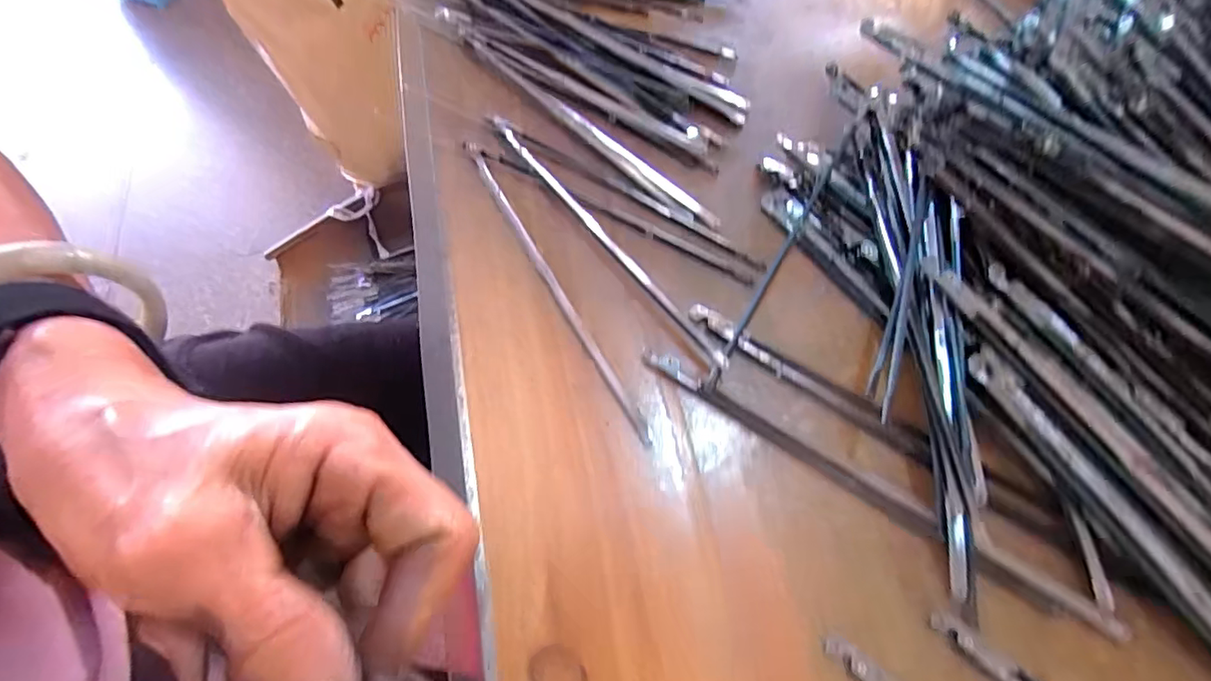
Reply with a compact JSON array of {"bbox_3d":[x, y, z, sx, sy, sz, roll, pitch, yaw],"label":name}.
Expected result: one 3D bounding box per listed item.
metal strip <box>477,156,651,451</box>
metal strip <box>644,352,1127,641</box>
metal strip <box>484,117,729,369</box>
[{"bbox_3d":[-0.023,-0.027,0.256,0.007,0.006,0.169,-28,66,-10],"label":"metal strip"},{"bbox_3d":[0.096,0.052,0.212,0.184,0.006,0.012,33,71,17],"label":"metal strip"},{"bbox_3d":[-0.005,-0.053,0.263,0.007,0.010,0.178,-35,68,-12],"label":"metal strip"}]

